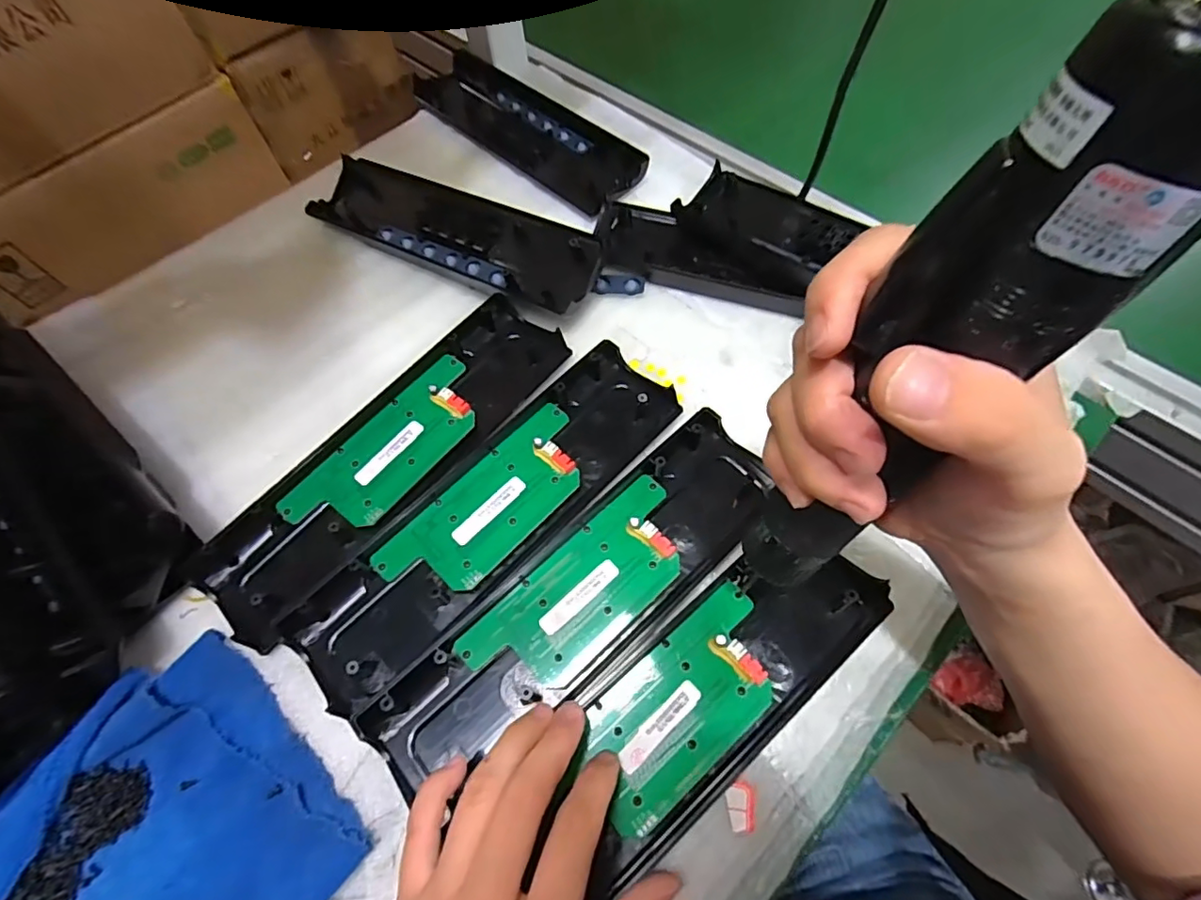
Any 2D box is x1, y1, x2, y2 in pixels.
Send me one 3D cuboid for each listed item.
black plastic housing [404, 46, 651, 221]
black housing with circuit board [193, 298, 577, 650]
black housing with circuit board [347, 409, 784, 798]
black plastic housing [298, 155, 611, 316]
[{"bbox_3d":[-0.065,-0.282,0.478,0.065,0.021,0.245,-41,67,-17],"label":"black plastic housing"},{"bbox_3d":[-0.124,-0.003,0.333,0.072,0.018,0.246,33,69,19],"label":"black housing with circuit board"},{"bbox_3d":[-0.004,0.074,0.293,0.243,0.017,0.070,-38,66,-16],"label":"black housing with circuit board"},{"bbox_3d":[-0.110,-0.166,0.417,0.237,0.026,0.066,26,67,16],"label":"black plastic housing"}]

